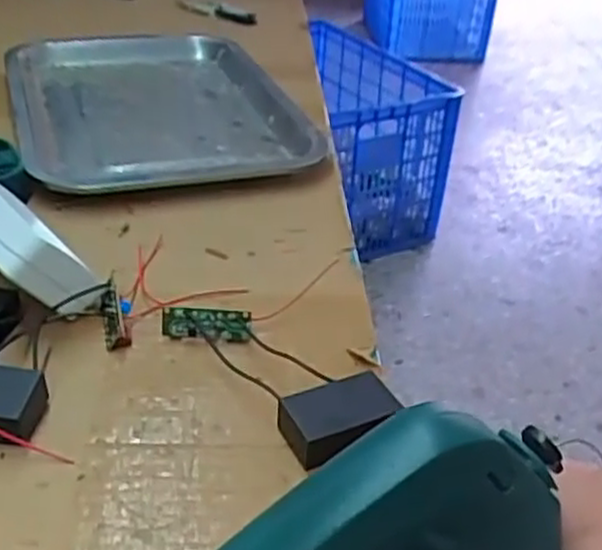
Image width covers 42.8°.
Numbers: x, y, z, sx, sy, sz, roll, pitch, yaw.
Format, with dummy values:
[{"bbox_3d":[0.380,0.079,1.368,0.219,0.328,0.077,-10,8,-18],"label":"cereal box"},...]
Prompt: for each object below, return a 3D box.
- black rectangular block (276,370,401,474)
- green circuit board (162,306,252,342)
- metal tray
[{"bbox_3d":[0.018,0.063,0.334,0.048,0.019,0.032,-13,37,-24],"label":"black rectangular block"},{"bbox_3d":[-0.047,0.025,0.384,0.044,0.019,0.008,4,33,1],"label":"green circuit board"},{"bbox_3d":[-0.125,-0.146,0.625,0.203,0.020,0.316,-10,36,-19],"label":"metal tray"}]

